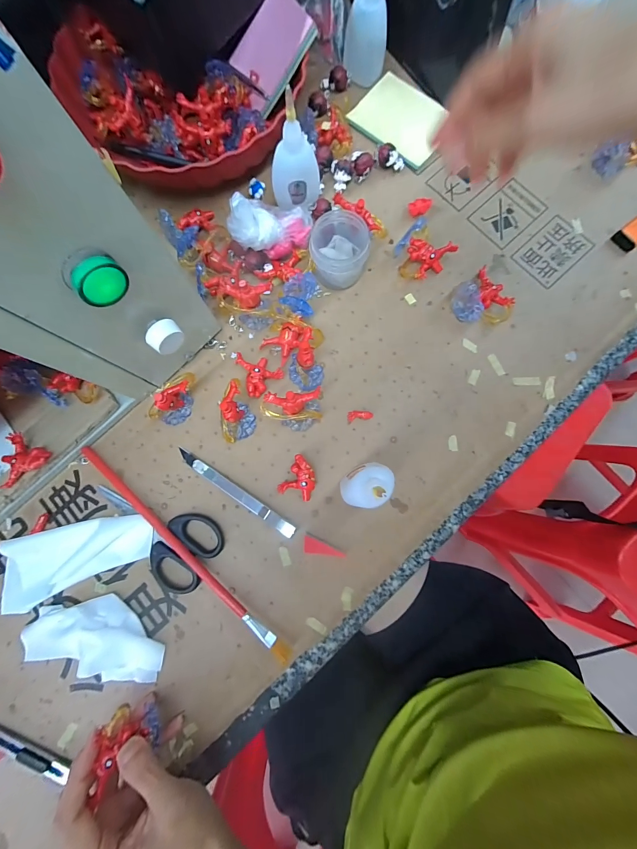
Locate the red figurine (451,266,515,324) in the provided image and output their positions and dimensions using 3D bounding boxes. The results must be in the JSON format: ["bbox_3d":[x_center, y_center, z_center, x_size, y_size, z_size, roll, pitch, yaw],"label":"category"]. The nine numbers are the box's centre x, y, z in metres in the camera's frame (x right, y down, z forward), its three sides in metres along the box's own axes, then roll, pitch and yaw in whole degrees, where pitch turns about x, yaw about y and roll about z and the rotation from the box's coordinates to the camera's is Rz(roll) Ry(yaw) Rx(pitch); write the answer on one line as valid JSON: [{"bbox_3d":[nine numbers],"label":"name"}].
[{"bbox_3d":[0.159,-0.119,0.308,0.049,0.030,0.051,-37,83,-4],"label":"red figurine"}]

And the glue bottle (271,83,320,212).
[{"bbox_3d":[-0.023,-0.239,0.293,0.042,0.092,0.023,13,82,3],"label":"glue bottle"}]

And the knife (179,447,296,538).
[{"bbox_3d":[-0.078,0.063,0.299,0.130,0.011,0.011,33,84,5],"label":"knife"}]

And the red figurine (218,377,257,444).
[{"bbox_3d":[-0.072,-0.011,0.292,0.025,0.045,0.053,16,83,3],"label":"red figurine"}]

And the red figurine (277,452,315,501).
[{"bbox_3d":[-0.017,0.048,0.296,0.029,0.016,0.036,20,83,4],"label":"red figurine"}]

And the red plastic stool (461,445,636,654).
[{"bbox_3d":[0.656,0.273,0.706,0.385,0.437,0.374,-34,83,-4],"label":"red plastic stool"}]

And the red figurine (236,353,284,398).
[{"bbox_3d":[-0.056,-0.052,0.312,0.037,0.016,0.048,-25,82,-2],"label":"red figurine"}]

